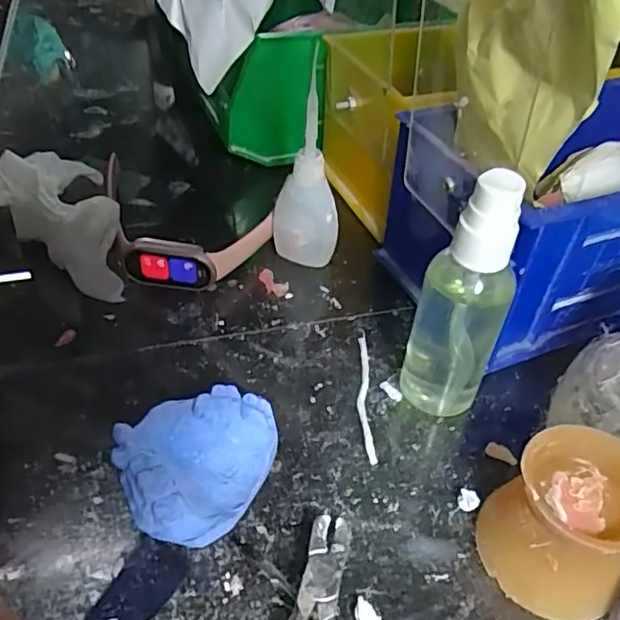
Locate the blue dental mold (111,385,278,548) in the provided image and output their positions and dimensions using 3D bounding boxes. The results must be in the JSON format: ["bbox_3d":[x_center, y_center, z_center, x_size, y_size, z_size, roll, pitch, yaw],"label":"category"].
[{"bbox_3d":[-0.043,0.057,0.229,0.049,0.027,0.060,20,45,17],"label":"blue dental mold"}]

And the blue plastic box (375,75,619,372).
[{"bbox_3d":[0.134,-0.049,0.311,0.167,0.090,0.099,-14,45,-18],"label":"blue plastic box"}]

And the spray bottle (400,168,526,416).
[{"bbox_3d":[0.062,-0.004,0.240,0.034,0.113,0.025,19,45,15],"label":"spray bottle"}]

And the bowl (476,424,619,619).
[{"bbox_3d":[0.088,0.073,0.208,0.046,0.046,0.046,2,43,-2],"label":"bowl"}]

